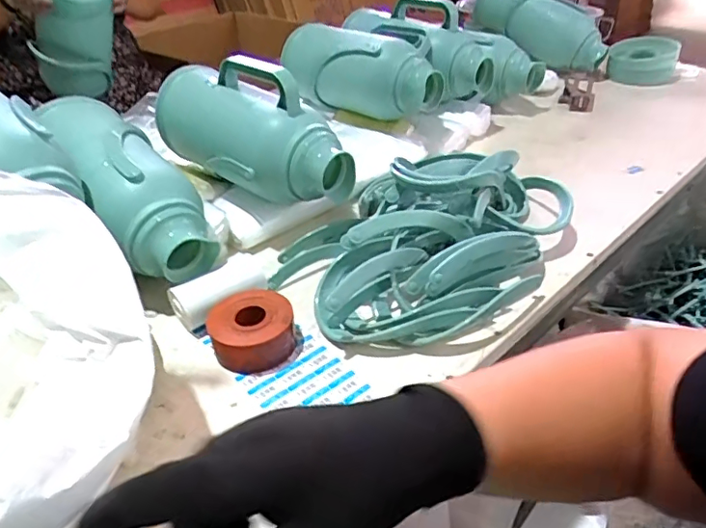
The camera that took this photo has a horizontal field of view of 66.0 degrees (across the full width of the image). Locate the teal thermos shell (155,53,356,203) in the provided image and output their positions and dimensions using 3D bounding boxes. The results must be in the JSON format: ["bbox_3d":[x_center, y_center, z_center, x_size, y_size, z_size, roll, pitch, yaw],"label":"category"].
[{"bbox_3d":[-0.165,-0.216,0.829,0.349,0.164,0.116,27,46,36],"label":"teal thermos shell"}]

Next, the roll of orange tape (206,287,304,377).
[{"bbox_3d":[-0.117,0.078,0.649,0.101,0.052,0.100,-3,36,2],"label":"roll of orange tape"}]

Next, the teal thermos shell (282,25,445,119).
[{"bbox_3d":[0.033,-0.406,1.127,0.351,0.157,0.178,28,46,37],"label":"teal thermos shell"}]

